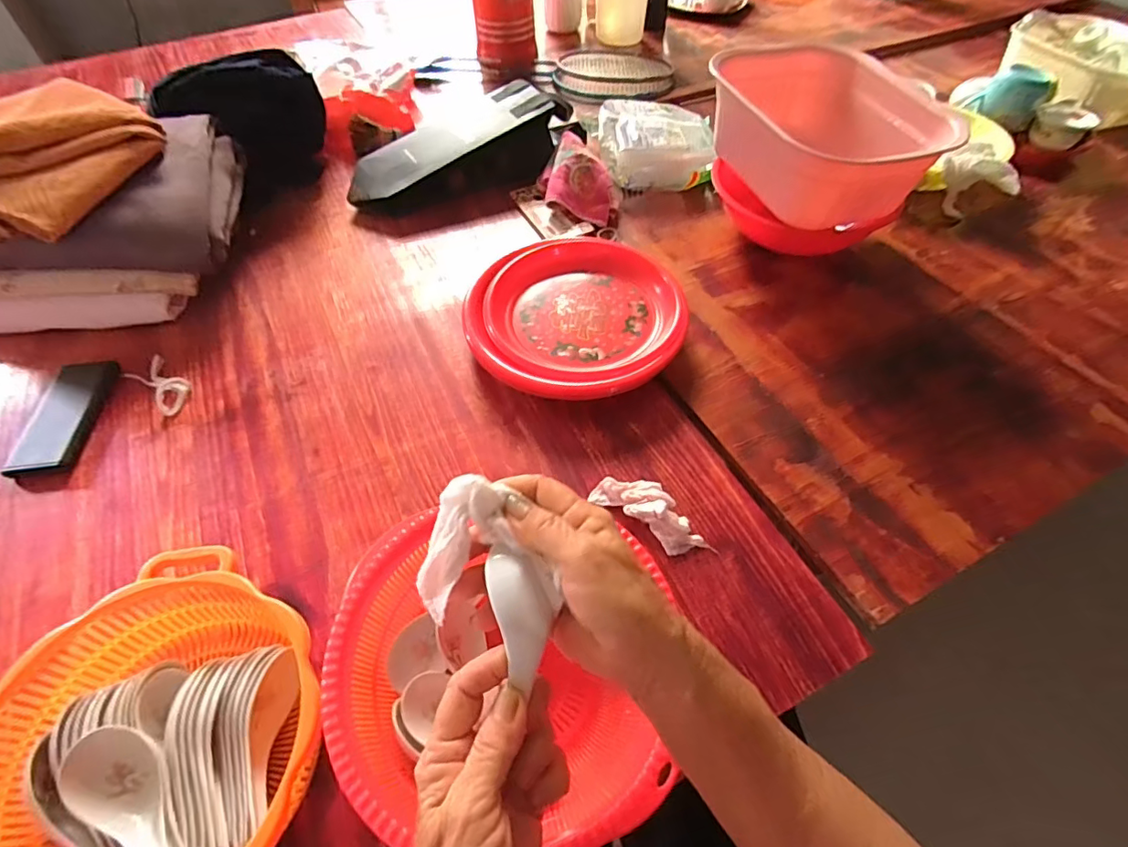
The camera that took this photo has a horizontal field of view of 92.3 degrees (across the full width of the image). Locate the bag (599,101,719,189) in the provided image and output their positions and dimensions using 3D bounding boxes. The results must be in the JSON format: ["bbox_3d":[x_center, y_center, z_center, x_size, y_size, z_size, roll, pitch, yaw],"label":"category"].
[{"bbox_3d":[0.147,-0.452,0.879,0.195,0.074,0.169,4,53,4],"label":"bag"}]

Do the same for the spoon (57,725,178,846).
[{"bbox_3d":[-0.266,0.244,0.329,0.044,0.025,0.122,-34,60,-22],"label":"spoon"}]

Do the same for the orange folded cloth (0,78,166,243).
[{"bbox_3d":[-0.615,-0.314,0.621,0.200,0.074,0.246,14,55,11],"label":"orange folded cloth"}]

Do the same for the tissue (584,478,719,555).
[{"bbox_3d":[0.085,0.082,0.513,0.114,0.026,0.043,35,61,24],"label":"tissue"}]

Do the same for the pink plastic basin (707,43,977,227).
[{"bbox_3d":[0.324,-0.382,0.714,0.225,0.100,0.325,-18,55,-12],"label":"pink plastic basin"}]

